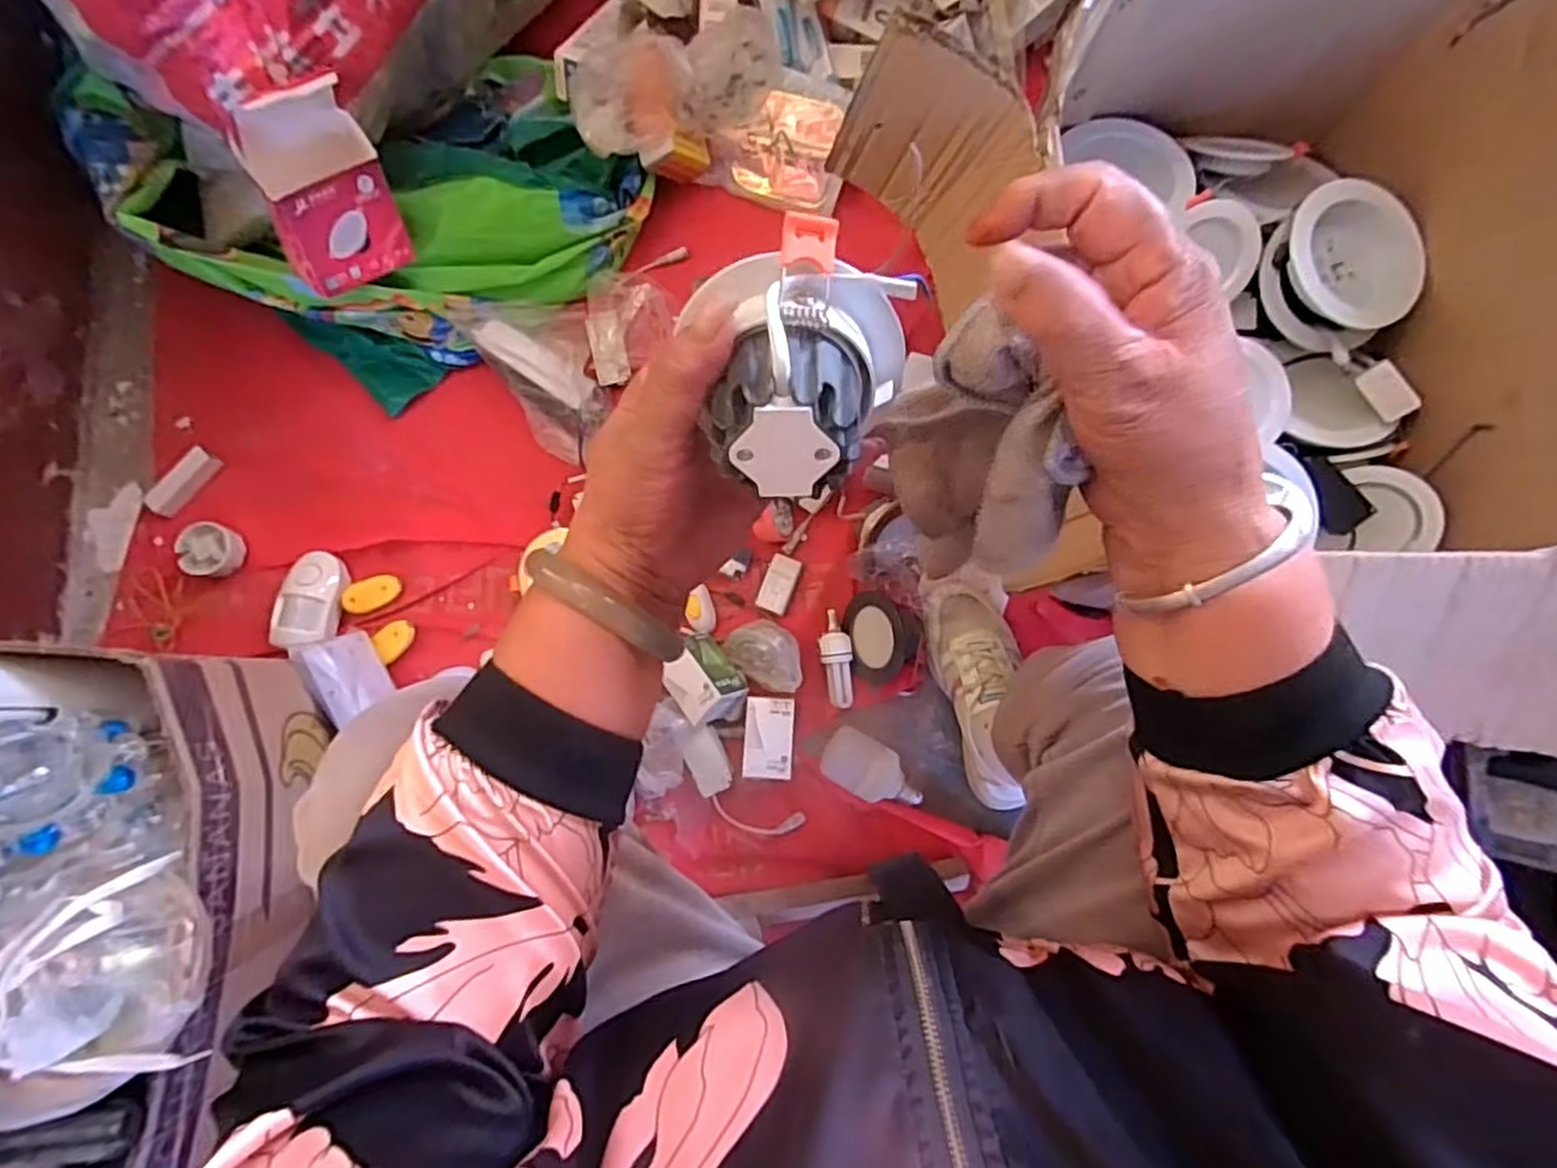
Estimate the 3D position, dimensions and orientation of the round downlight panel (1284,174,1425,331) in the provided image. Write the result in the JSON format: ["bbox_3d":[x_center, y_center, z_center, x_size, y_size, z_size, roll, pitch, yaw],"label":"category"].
[{"bbox_3d":[0.523,-0.297,0.664,0.122,0.031,0.118,-2,102,-12],"label":"round downlight panel"}]

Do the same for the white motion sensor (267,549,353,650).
[{"bbox_3d":[-0.496,0.018,0.779,0.063,0.032,0.101,11,81,1],"label":"white motion sensor"}]

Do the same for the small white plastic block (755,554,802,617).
[{"bbox_3d":[0.000,0.000,0.796,0.035,0.012,0.064,21,82,2],"label":"small white plastic block"}]

